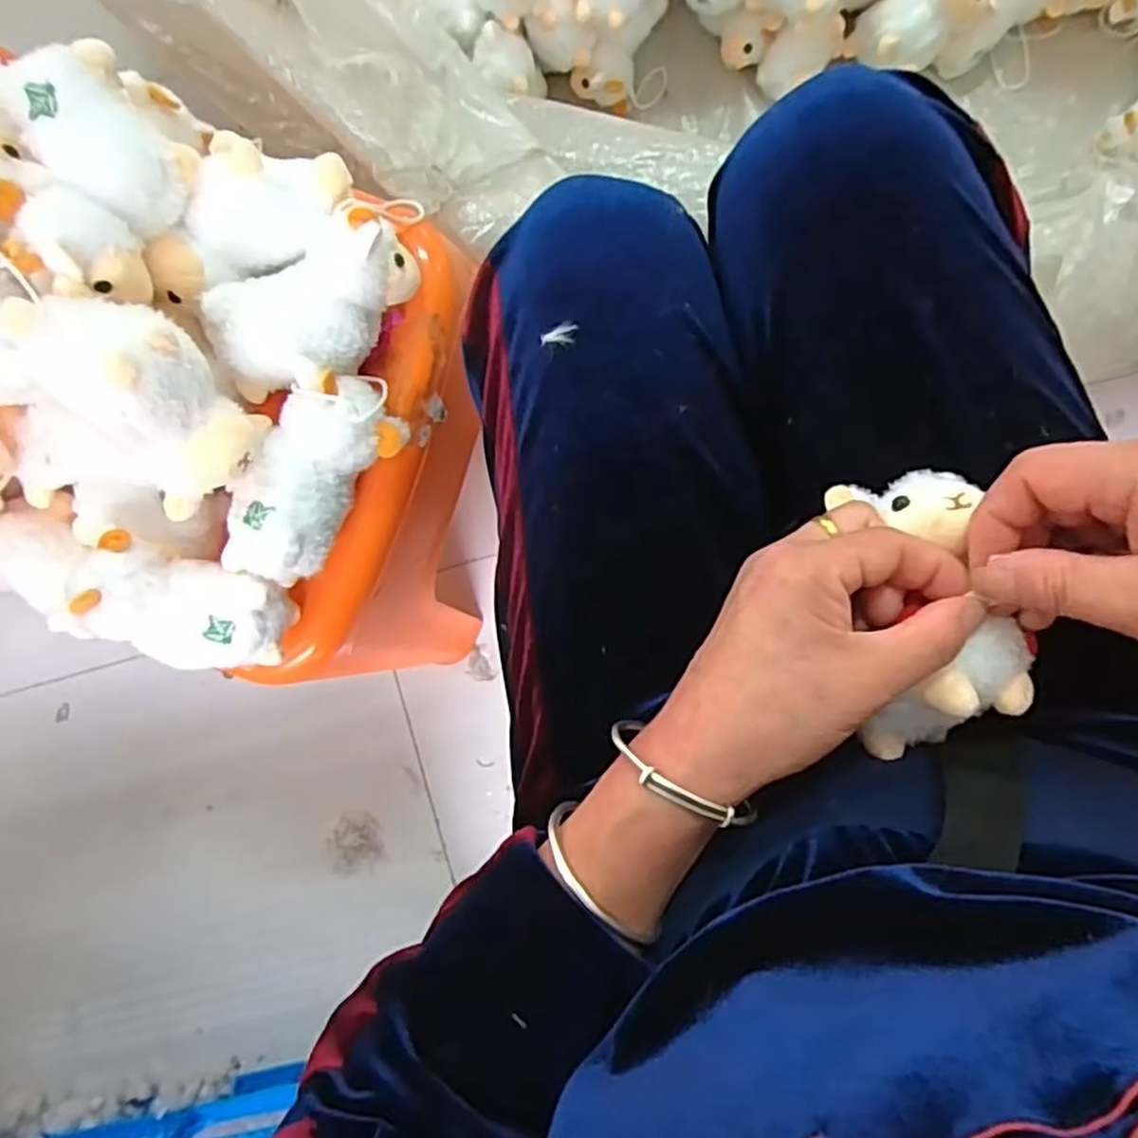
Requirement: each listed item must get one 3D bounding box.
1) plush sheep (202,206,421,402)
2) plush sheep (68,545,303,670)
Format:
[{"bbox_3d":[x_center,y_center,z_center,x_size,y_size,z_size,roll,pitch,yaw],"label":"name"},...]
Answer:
[{"bbox_3d":[-0.149,-0.151,0.427,0.077,0.052,0.124,31,95,4],"label":"plush sheep"},{"bbox_3d":[-0.222,0.025,0.427,0.119,0.048,0.061,15,94,-18],"label":"plush sheep"}]

